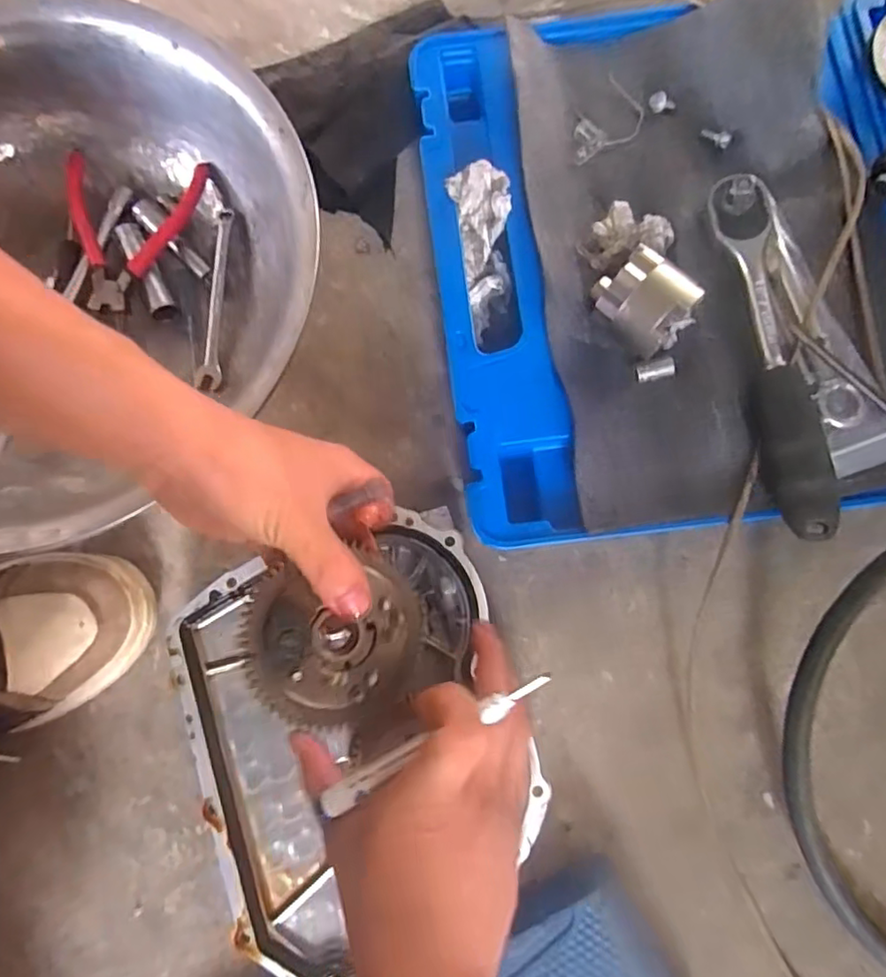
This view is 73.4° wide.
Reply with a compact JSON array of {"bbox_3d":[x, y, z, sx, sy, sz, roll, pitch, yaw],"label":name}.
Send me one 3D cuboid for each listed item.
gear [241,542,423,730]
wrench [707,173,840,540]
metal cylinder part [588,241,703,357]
[{"bbox_3d":[-0.056,0.077,0.310,0.088,0.021,0.085,0,79,-1],"label":"gear"},{"bbox_3d":[0.208,-0.086,0.383,0.034,0.035,0.235,-7,80,-1],"label":"wrench"},{"bbox_3d":[0.131,-0.122,0.392,0.057,0.049,0.047,42,83,7],"label":"metal cylinder part"}]

